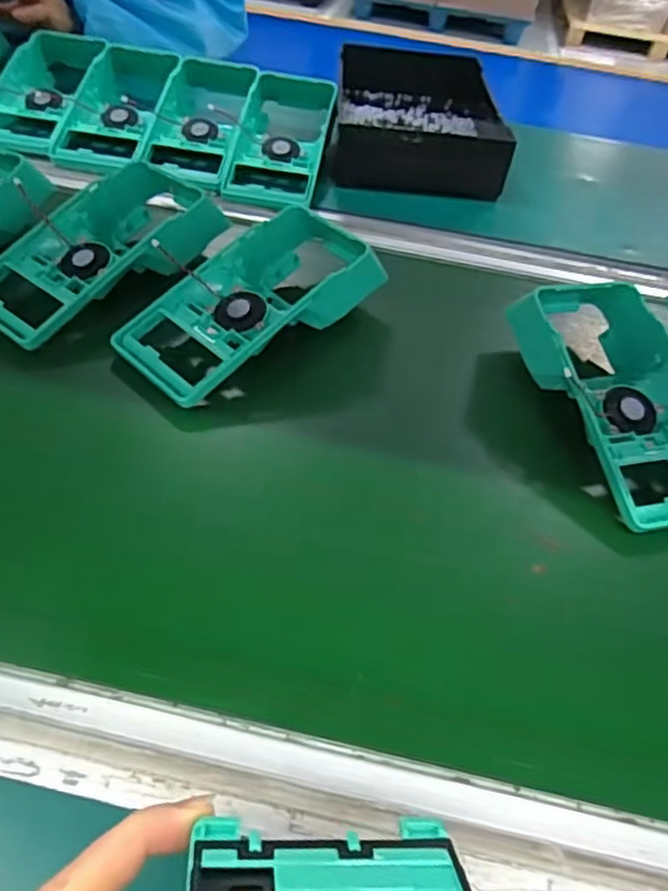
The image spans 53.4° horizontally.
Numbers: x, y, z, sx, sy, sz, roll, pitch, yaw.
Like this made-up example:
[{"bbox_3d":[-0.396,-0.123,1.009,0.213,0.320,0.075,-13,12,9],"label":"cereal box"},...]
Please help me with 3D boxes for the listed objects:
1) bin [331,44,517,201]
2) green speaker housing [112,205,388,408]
[{"bbox_3d":[0.084,-0.340,0.686,0.157,0.054,0.245,4,46,-3],"label":"bin"},{"bbox_3d":[-0.054,-0.105,0.445,0.187,0.041,0.090,-33,58,-32],"label":"green speaker housing"}]

